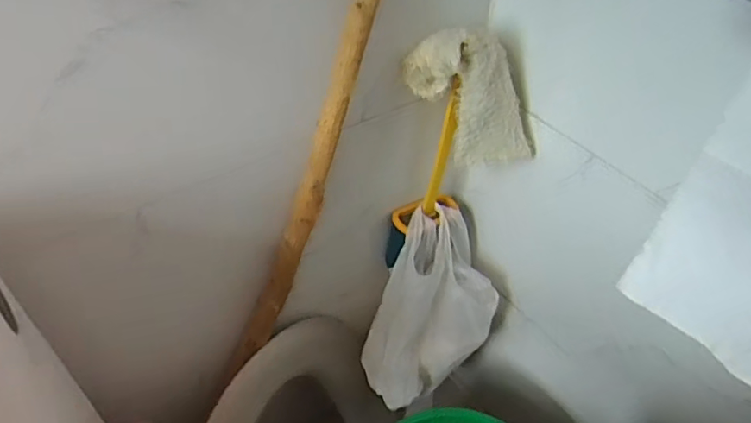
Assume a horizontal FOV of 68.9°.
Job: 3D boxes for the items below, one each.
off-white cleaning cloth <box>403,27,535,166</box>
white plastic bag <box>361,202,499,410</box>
[{"bbox_3d":[0.108,-0.118,0.598,0.102,0.182,0.056,-22,37,28],"label":"off-white cleaning cloth"},{"bbox_3d":[0.087,0.139,0.764,0.136,0.221,0.197,24,49,19],"label":"white plastic bag"}]

